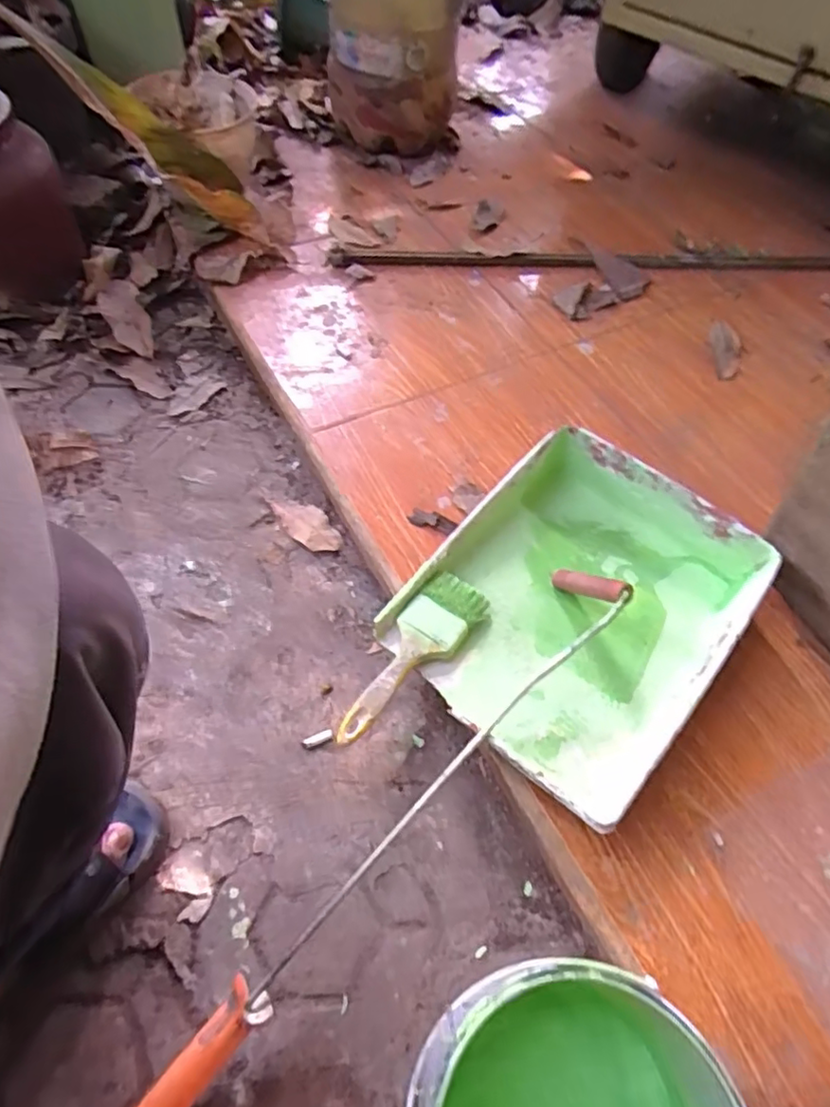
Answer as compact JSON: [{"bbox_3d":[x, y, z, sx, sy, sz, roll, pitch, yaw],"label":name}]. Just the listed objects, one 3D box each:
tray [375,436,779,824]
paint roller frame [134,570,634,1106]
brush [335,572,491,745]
[{"bbox_3d":[0.166,0.052,0.642,0.279,0.080,0.356,36,62,18],"label":"tray"},{"bbox_3d":[-0.006,0.228,0.519,0.080,0.118,0.584,36,62,17],"label":"paint roller frame"},{"bbox_3d":[-0.010,0.092,0.591,0.060,0.013,0.196,40,63,20],"label":"brush"}]

